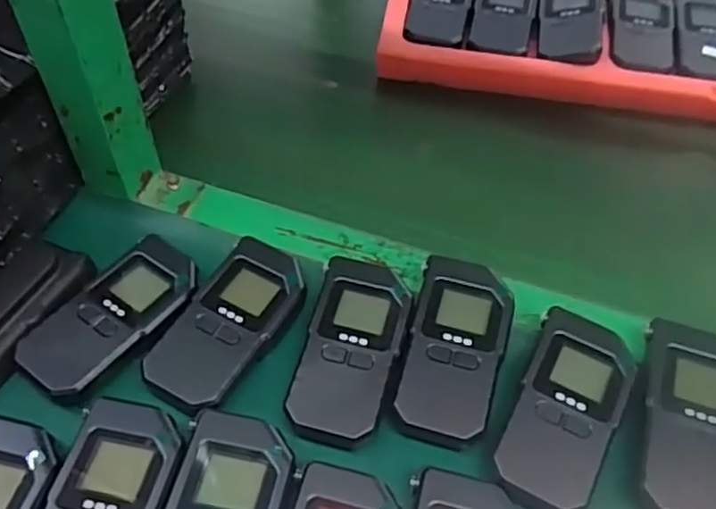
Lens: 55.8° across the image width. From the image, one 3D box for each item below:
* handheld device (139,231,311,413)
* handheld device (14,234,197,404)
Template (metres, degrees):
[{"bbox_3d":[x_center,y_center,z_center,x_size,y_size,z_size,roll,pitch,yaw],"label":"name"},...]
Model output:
[{"bbox_3d":[-0.078,0.044,0.420,0.057,0.020,0.119,23,56,16],"label":"handheld device"},{"bbox_3d":[-0.151,0.038,0.421,0.061,0.021,0.120,27,57,18],"label":"handheld device"}]

